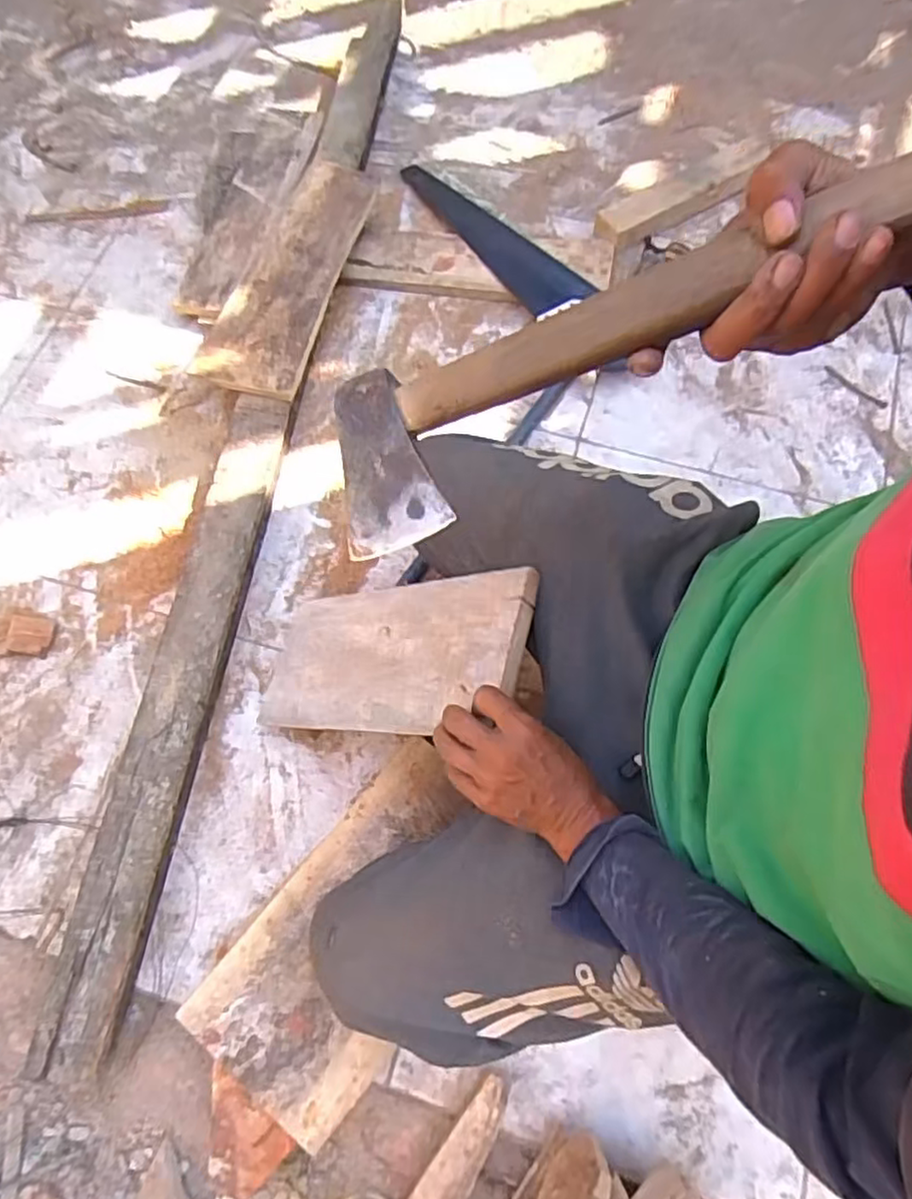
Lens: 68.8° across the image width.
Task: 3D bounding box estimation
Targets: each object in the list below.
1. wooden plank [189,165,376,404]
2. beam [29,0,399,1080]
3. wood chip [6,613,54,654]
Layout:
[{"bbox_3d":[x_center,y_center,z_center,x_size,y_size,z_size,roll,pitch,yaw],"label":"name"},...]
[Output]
[{"bbox_3d":[-0.237,-0.476,0.959,0.144,0.025,0.419,13,70,7],"label":"wooden plank"},{"bbox_3d":[-0.264,-0.301,0.936,0.116,0.056,1.642,7,70,6],"label":"beam"},{"bbox_3d":[-0.532,0.043,0.829,0.054,0.012,0.048,4,69,5],"label":"wood chip"}]

